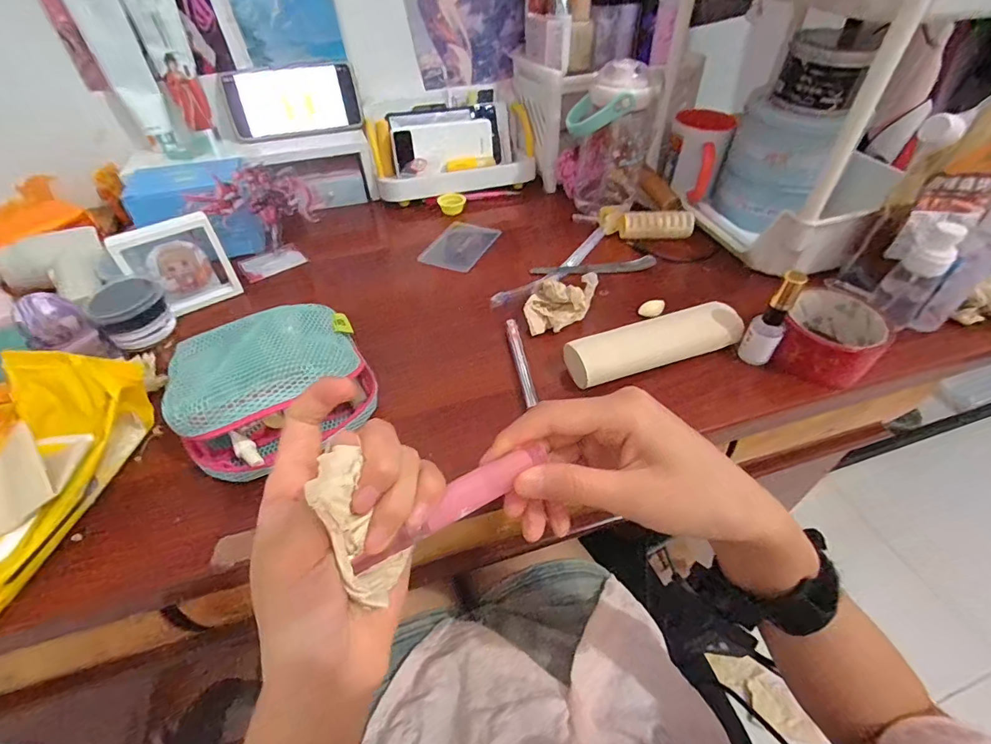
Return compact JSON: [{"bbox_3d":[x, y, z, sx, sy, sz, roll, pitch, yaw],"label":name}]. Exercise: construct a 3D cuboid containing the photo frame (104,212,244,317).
[{"bbox_3d":[-0.322,-0.106,0.472,0.088,0.089,0.024,-33,39,-31],"label":"photo frame"}]

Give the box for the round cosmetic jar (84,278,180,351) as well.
[{"bbox_3d":[-0.342,-0.056,0.437,0.056,0.039,0.065,-28,52,-23],"label":"round cosmetic jar"}]

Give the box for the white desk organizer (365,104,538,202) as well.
[{"bbox_3d":[-0.062,-0.328,0.678,0.229,0.073,0.129,-8,47,-7],"label":"white desk organizer"}]

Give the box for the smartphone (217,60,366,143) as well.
[{"bbox_3d":[-0.264,-0.359,0.610,0.166,0.083,0.016,-16,28,-15],"label":"smartphone"}]

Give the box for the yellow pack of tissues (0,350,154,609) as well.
[{"bbox_3d":[-0.343,0.071,0.322,0.120,0.052,0.203,8,47,9],"label":"yellow pack of tissues"}]

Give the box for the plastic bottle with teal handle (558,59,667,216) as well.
[{"bbox_3d":[0.144,-0.304,0.596,0.111,0.162,0.105,10,47,10],"label":"plastic bottle with teal handle"}]

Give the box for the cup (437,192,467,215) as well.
[{"bbox_3d":[-0.061,-0.237,0.643,0.038,0.015,0.044,-5,47,-4],"label":"cup"}]

